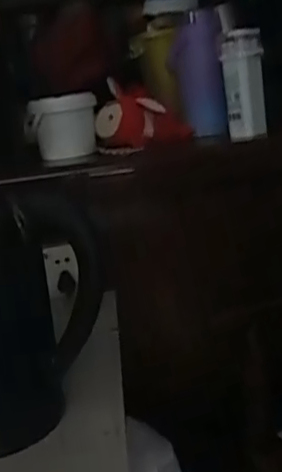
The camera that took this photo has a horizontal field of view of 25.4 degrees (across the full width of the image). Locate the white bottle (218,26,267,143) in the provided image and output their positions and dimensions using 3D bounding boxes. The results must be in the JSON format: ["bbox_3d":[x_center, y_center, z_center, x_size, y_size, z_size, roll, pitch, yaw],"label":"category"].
[{"bbox_3d":[0.156,-0.228,0.944,0.060,0.158,0.078,-4,14,10],"label":"white bottle"}]

